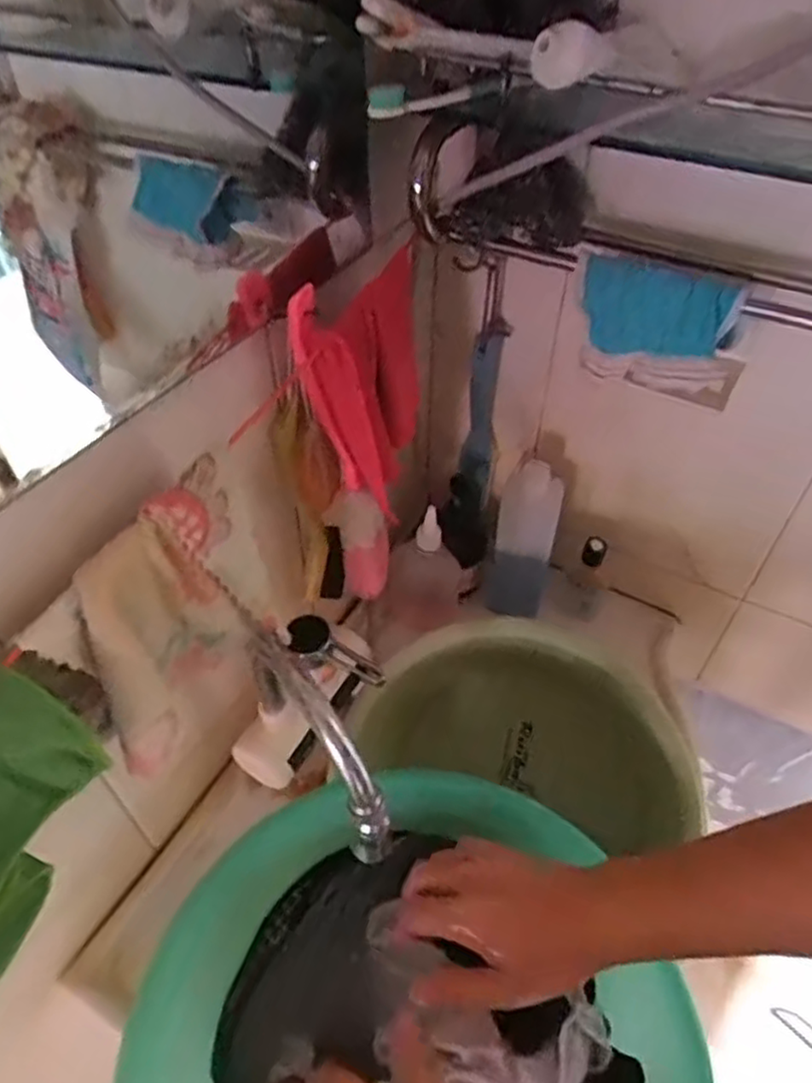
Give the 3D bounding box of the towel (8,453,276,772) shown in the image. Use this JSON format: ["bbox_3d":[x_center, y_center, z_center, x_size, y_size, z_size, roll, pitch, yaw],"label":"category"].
[{"bbox_3d":[-0.134,0.057,0.414,0.048,0.160,0.135,22,51,20],"label":"towel"}]

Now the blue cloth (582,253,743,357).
[{"bbox_3d":[0.168,-0.158,0.469,0.096,0.060,0.013,14,33,6],"label":"blue cloth"}]

